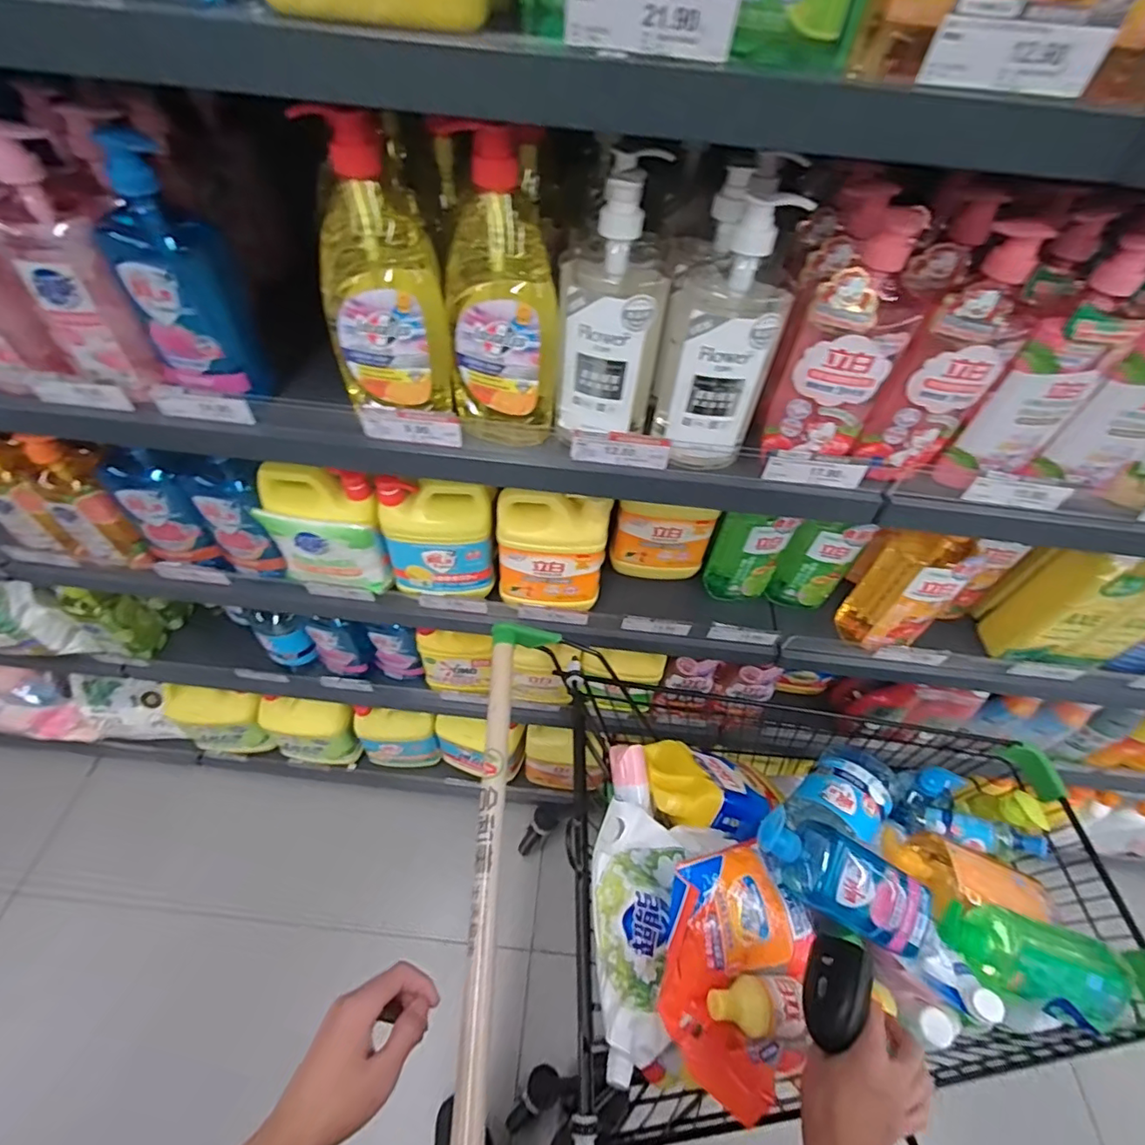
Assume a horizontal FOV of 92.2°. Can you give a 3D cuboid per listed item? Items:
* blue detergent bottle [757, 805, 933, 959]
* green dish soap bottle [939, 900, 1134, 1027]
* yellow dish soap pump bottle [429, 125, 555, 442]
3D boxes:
[{"bbox_3d":[0.341,0.385,0.694,0.234,0.081,0.084,34,54,-2],"label":"blue detergent bottle"},{"bbox_3d":[0.606,0.503,0.713,0.254,0.059,0.103,19,51,-6],"label":"green dish soap bottle"},{"bbox_3d":[-0.070,-0.254,0.532,0.102,0.281,0.060,13,51,7],"label":"yellow dish soap pump bottle"}]

